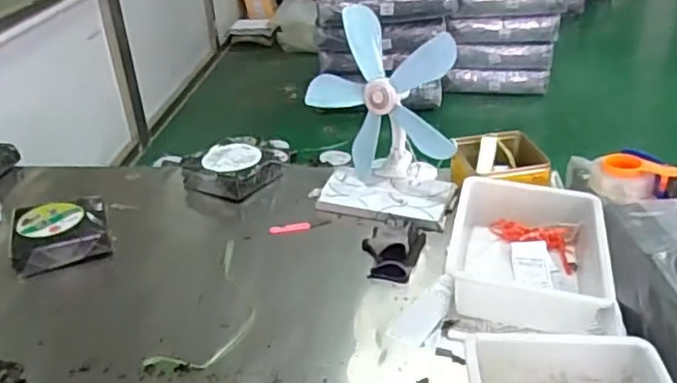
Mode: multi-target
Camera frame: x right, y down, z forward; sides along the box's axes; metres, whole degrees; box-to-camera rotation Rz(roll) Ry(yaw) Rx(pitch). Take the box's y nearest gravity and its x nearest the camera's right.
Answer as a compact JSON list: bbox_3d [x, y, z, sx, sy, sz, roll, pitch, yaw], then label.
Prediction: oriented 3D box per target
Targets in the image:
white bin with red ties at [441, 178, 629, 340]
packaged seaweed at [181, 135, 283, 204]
[{"bbox_3d":[0.379,0.119,1.229,0.312,0.116,0.352,4,32,12],"label":"white bin with red ties"},{"bbox_3d":[-0.288,-0.064,1.636,0.232,0.075,0.192,16,36,29],"label":"packaged seaweed"}]

